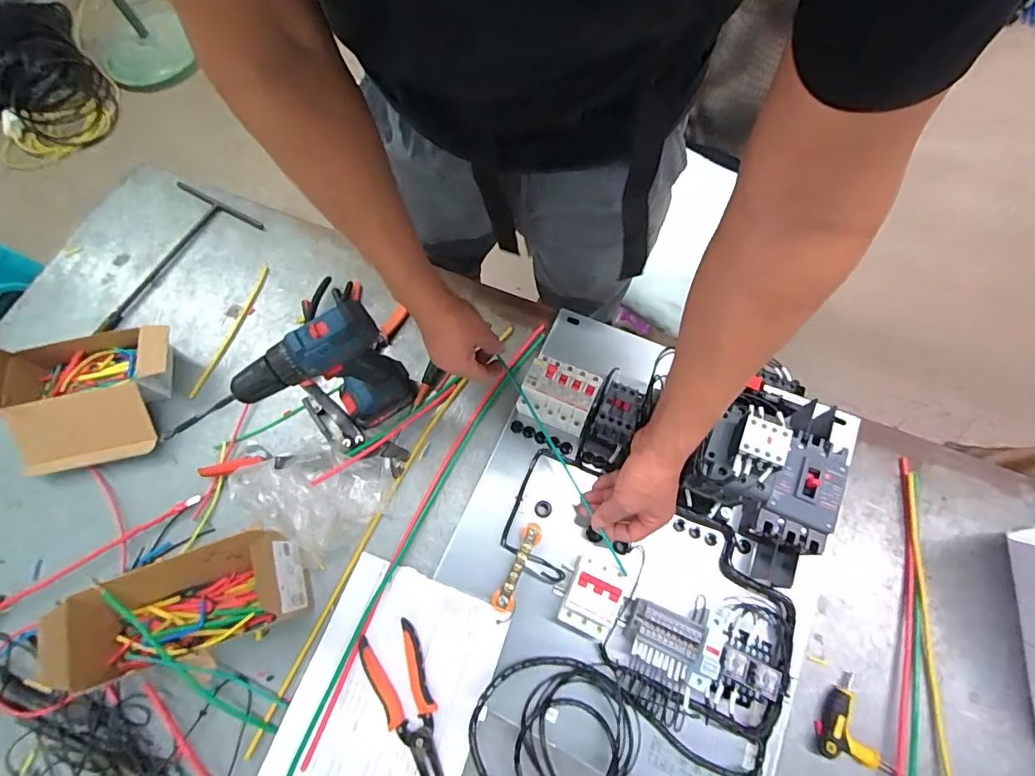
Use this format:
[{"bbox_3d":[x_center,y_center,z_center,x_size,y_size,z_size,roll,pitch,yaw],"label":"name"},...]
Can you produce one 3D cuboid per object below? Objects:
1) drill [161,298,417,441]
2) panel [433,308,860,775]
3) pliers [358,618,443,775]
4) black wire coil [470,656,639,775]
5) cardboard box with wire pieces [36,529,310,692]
[{"bbox_3d":[-0.252,0.005,0.579,0.223,0.215,0.065,-27,71,-9],"label":"drill"},{"bbox_3d":[0.149,0.159,0.540,0.421,0.153,0.511,22,71,10],"label":"panel"},{"bbox_3d":[-0.125,0.360,0.543,0.068,0.015,0.167,-24,70,-7],"label":"pliers"},{"bbox_3d":[0.054,0.419,0.492,0.169,0.046,0.254,-15,69,-4],"label":"black wire coil"},{"bbox_3d":[-0.378,0.260,0.552,0.240,0.098,0.115,-21,70,-6],"label":"cardboard box with wire pieces"}]

